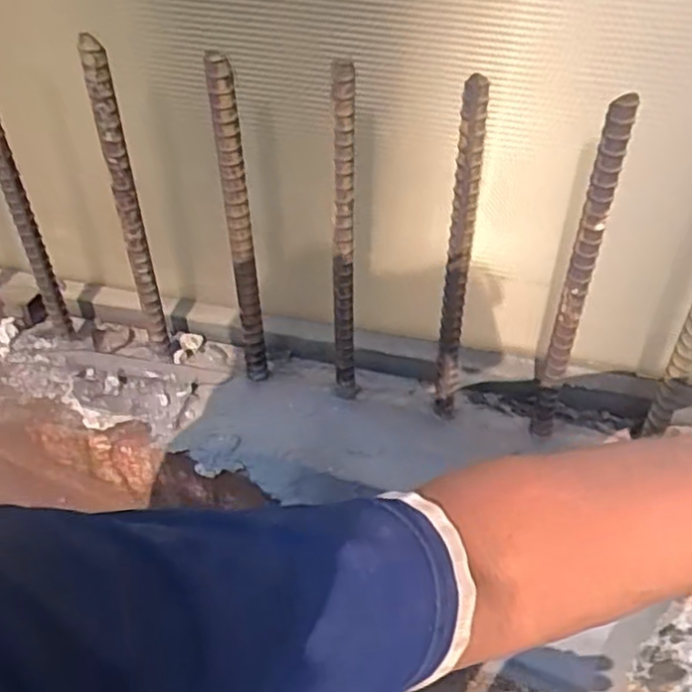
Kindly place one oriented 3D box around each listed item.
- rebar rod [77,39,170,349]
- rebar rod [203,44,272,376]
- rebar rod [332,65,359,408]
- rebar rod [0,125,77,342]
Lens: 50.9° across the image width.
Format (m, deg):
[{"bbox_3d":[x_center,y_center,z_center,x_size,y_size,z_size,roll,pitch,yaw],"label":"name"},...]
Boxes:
[{"bbox_3d":[-0.194,-0.113,0.659,0.021,0.322,0.014,-19,47,-20],"label":"rebar rod"},{"bbox_3d":[-0.092,-0.083,0.650,0.025,0.347,0.017,-8,44,-10],"label":"rebar rod"},{"bbox_3d":[-0.001,-0.072,0.635,0.018,0.346,0.017,1,41,2],"label":"rebar rod"},{"bbox_3d":[-0.306,-0.133,0.679,0.022,0.327,0.022,-19,47,-20],"label":"rebar rod"}]

